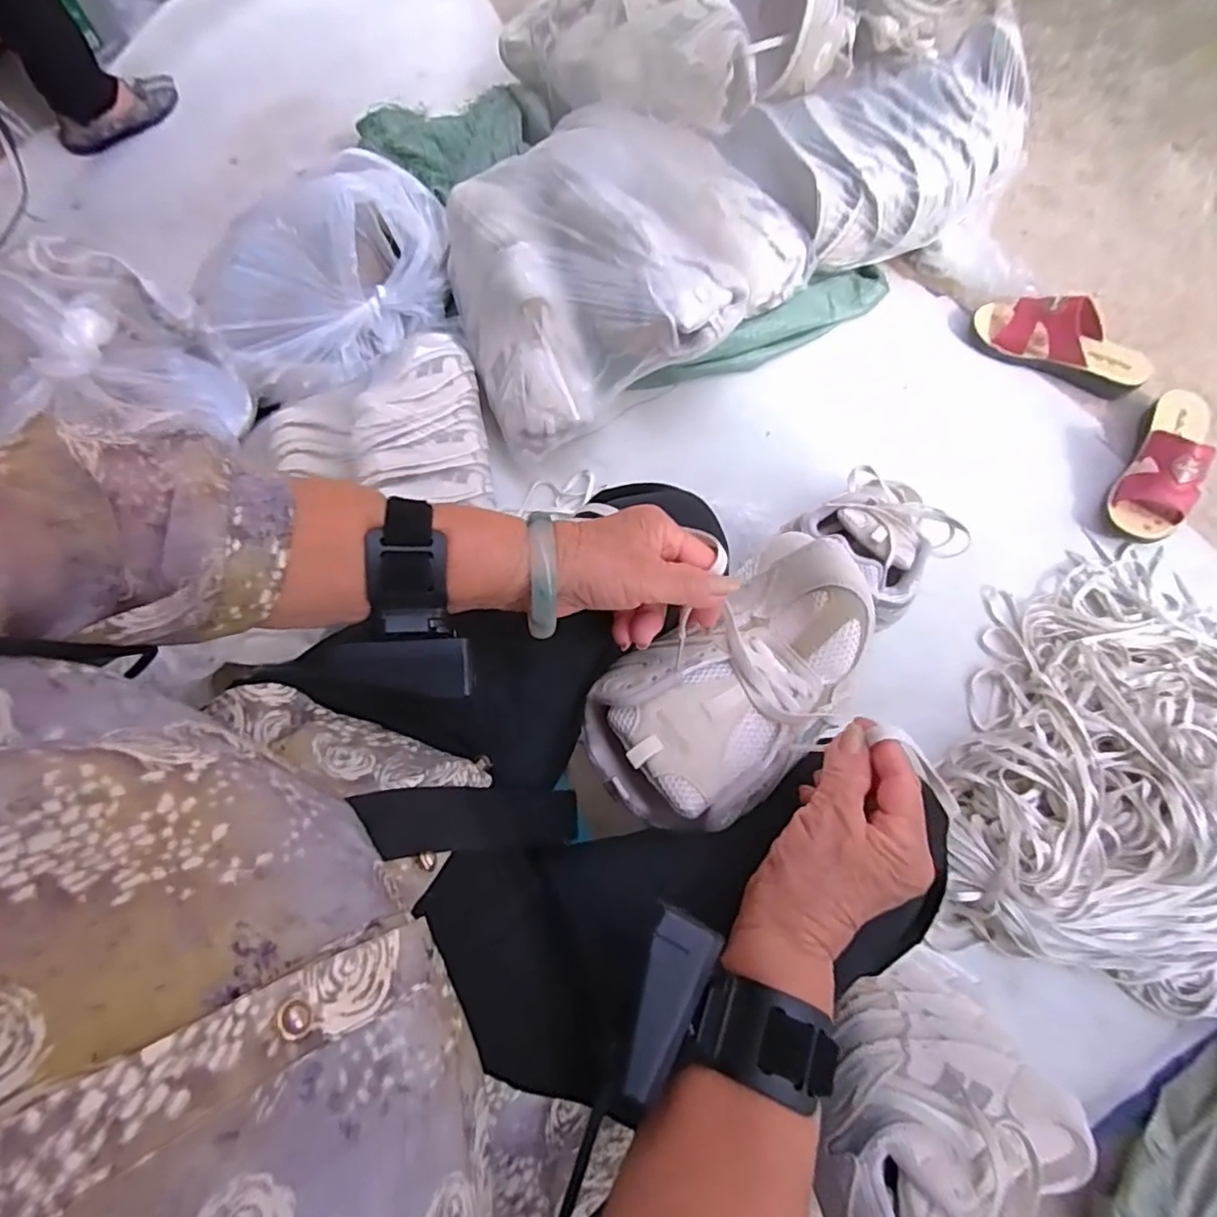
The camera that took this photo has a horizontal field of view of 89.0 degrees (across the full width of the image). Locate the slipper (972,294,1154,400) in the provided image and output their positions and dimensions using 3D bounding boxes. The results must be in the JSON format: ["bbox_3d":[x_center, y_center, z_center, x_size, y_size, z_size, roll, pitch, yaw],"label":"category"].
[{"bbox_3d":[0.625,-0.368,0.851,0.232,0.060,0.083,27,78,12],"label":"slipper"}]

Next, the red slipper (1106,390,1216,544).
[{"bbox_3d":[0.720,-0.194,0.794,0.081,0.069,0.233,27,78,12],"label":"red slipper"}]

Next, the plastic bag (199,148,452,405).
[{"bbox_3d":[-0.339,-0.412,0.790,0.345,0.192,0.165,-39,74,-4],"label":"plastic bag"}]

